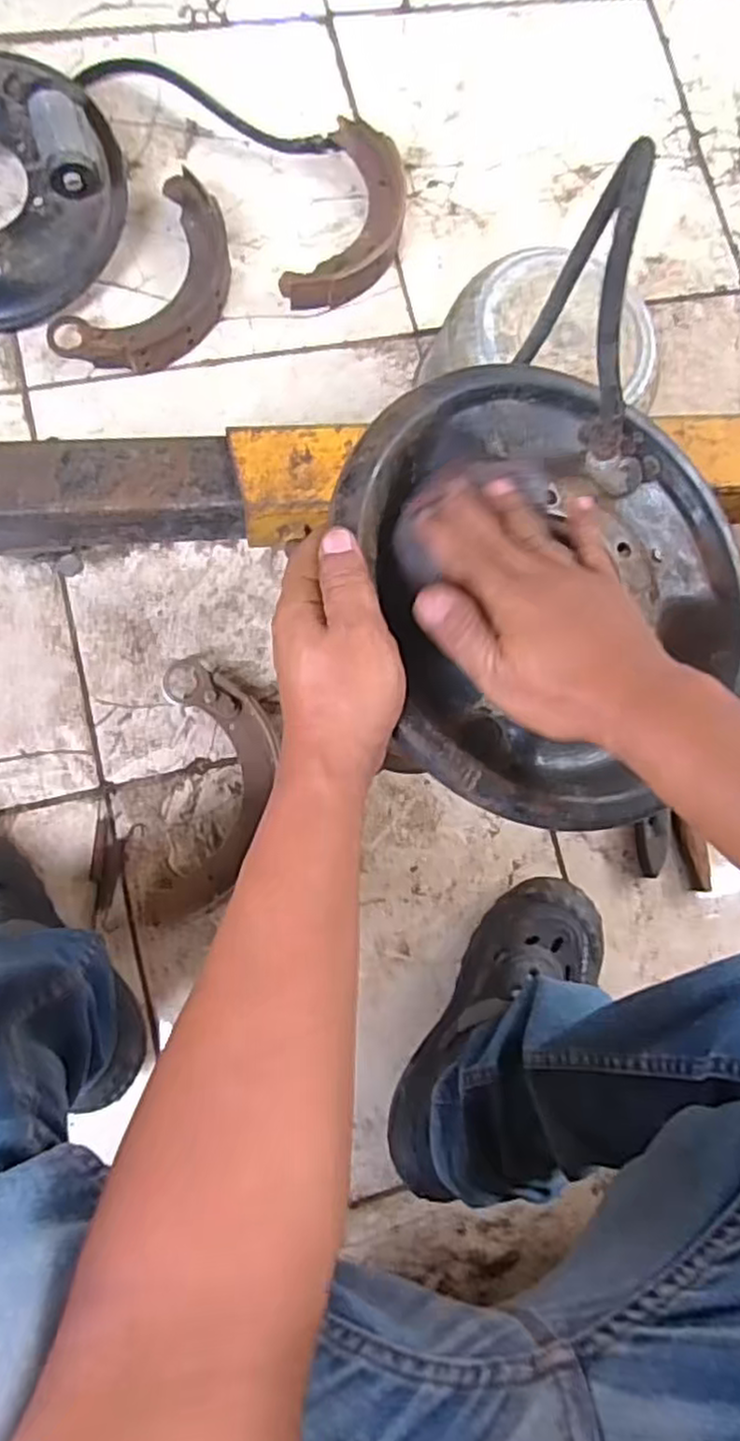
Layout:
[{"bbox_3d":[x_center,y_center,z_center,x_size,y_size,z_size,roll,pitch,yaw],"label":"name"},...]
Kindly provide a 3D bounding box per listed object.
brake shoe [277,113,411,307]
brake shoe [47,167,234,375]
[{"bbox_3d":[-0.017,-0.528,0.765,0.101,0.039,0.217,19,81,-5],"label":"brake shoe"},{"bbox_3d":[-0.212,-0.437,0.730,0.119,0.031,0.225,33,81,-2],"label":"brake shoe"}]

